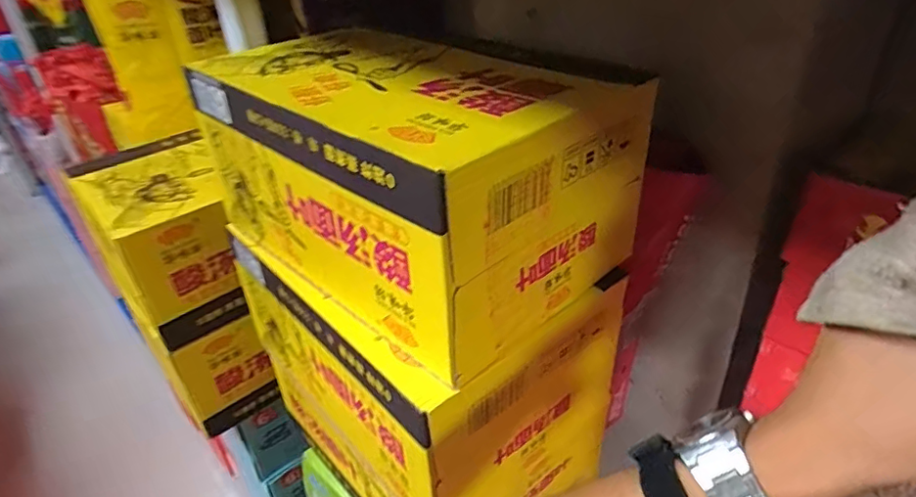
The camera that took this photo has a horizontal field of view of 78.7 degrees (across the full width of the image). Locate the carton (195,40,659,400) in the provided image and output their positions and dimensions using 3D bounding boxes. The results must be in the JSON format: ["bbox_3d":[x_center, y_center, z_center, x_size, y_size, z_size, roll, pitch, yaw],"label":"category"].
[{"bbox_3d":[-0.053,-0.087,0.581,0.388,0.194,0.263,26,44,36],"label":"carton"}]

